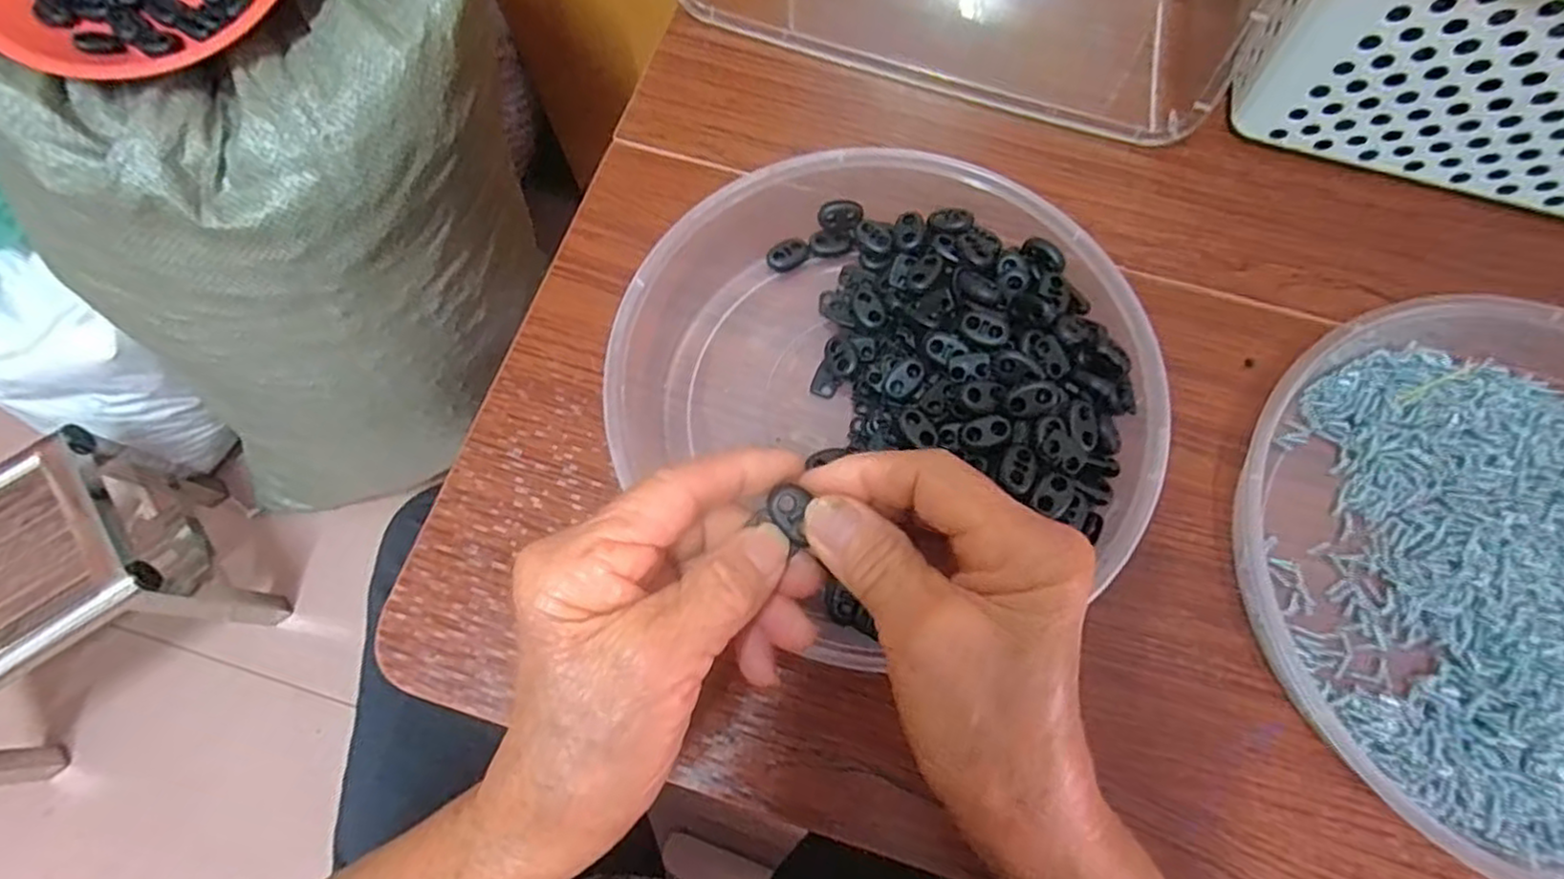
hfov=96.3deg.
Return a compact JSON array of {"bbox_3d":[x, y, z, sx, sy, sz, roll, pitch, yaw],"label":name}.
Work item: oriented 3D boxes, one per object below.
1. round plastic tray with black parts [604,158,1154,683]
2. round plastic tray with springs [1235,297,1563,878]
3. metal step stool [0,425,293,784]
[{"bbox_3d":[0.045,-0.028,0.310,0.234,0.047,0.220,0,72,0],"label":"round plastic tray with black parts"},{"bbox_3d":[0.308,0.056,0.285,0.240,0.036,0.231,-1,71,2],"label":"round plastic tray with springs"},{"bbox_3d":[-0.742,0.164,0.705,0.300,0.221,0.215,-37,76,-11],"label":"metal step stool"}]

